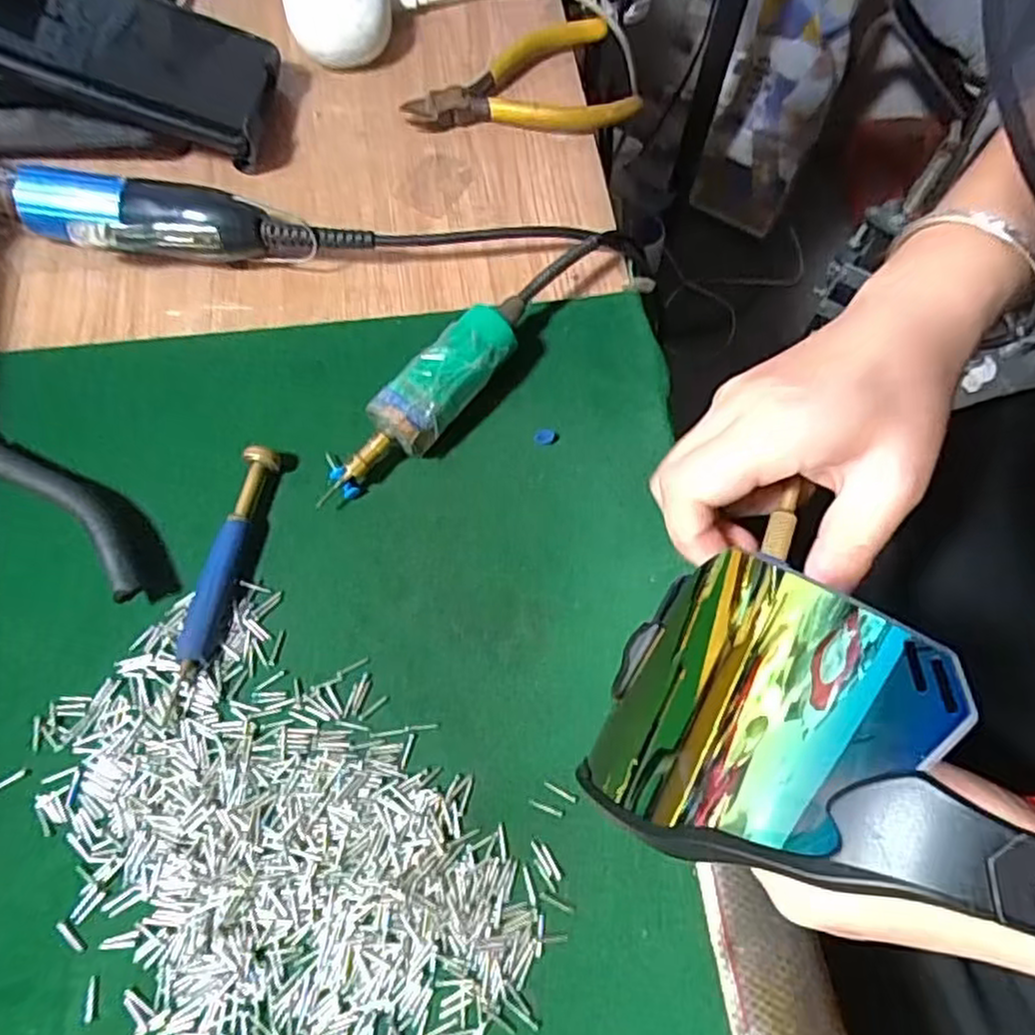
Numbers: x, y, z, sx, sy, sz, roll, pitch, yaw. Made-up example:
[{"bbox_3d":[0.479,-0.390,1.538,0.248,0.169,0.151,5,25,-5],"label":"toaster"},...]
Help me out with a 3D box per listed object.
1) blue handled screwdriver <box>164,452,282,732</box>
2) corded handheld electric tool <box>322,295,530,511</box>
[{"bbox_3d":[-0.112,0.020,0.266,0.012,0.014,0.100,12,68,5],"label":"blue handled screwdriver"},{"bbox_3d":[-0.034,-0.049,0.288,0.025,0.030,0.108,39,72,15],"label":"corded handheld electric tool"}]

